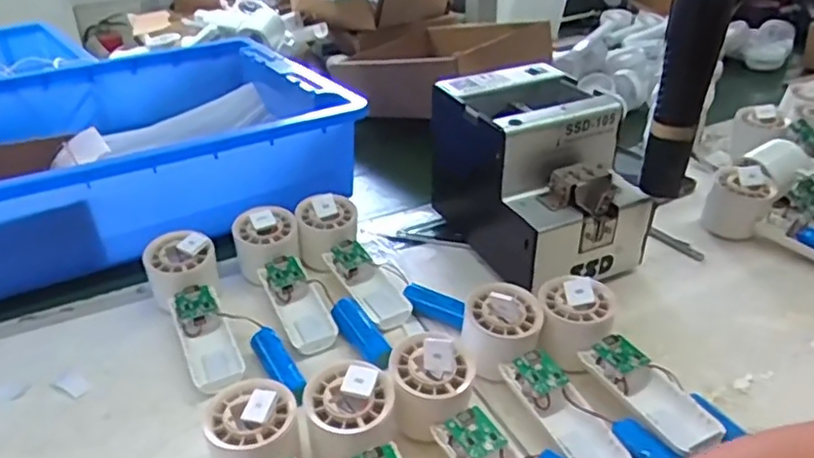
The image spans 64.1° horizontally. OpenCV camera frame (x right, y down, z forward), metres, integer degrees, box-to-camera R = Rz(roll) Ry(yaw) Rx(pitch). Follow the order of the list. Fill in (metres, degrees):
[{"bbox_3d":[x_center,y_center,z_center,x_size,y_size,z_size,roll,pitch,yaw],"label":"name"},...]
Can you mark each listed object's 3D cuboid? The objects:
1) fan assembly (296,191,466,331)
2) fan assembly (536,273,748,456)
[{"bbox_3d":[-0.033,0.039,0.584,0.186,0.050,0.073,38,49,25],"label":"fan assembly"},{"bbox_3d":[0.156,0.094,0.467,0.060,0.053,0.156,-22,38,-30],"label":"fan assembly"}]

